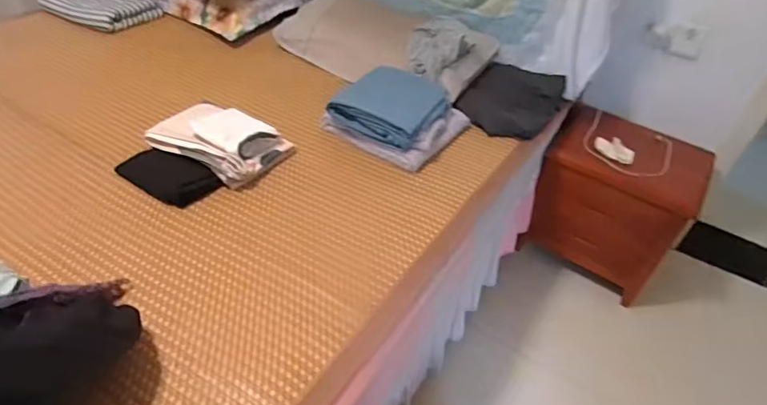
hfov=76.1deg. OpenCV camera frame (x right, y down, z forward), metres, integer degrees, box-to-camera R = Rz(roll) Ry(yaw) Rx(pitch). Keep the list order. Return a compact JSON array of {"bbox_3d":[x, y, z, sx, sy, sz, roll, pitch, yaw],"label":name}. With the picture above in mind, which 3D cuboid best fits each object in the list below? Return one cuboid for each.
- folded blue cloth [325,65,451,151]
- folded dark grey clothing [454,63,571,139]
[{"bbox_3d":[0.024,-0.268,1.336,0.249,0.088,0.257,24,44,18],"label":"folded blue cloth"},{"bbox_3d":[0.399,-0.316,1.523,0.262,0.102,0.366,25,45,19],"label":"folded dark grey clothing"}]

